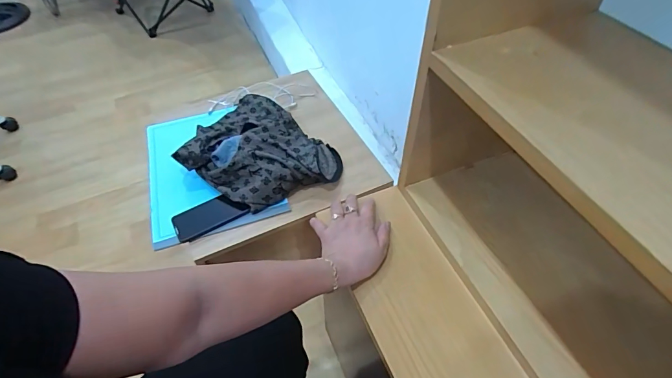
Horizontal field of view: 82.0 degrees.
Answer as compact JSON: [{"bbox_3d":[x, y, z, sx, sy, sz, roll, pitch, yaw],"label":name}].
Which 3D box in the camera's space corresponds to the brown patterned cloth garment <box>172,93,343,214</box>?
[{"bbox_3d":[-0.179,-0.105,0.930,0.372,0.102,0.297,26,55,22],"label":"brown patterned cloth garment"}]

